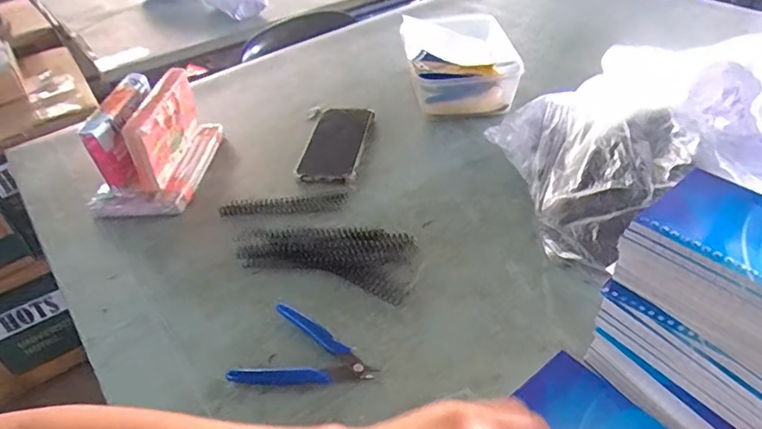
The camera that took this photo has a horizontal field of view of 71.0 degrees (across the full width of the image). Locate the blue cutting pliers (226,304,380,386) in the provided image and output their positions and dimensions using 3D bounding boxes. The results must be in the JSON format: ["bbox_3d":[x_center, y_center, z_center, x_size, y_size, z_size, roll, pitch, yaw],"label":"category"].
[{"bbox_3d":[-0.064,0.128,0.489,0.119,0.010,0.091,11,43,19],"label":"blue cutting pliers"}]

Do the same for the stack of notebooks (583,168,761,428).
[{"bbox_3d":[0.235,0.085,0.374,0.082,0.184,0.131,-29,46,-25],"label":"stack of notebooks"}]

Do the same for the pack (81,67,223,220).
[{"bbox_3d":[-0.314,-0.094,0.731,0.132,0.127,0.198,-4,41,3],"label":"pack"}]

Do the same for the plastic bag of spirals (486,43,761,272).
[{"bbox_3d":[0.274,-0.078,0.596,0.238,0.133,0.289,-11,41,-6],"label":"plastic bag of spirals"}]

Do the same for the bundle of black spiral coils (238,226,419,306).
[{"bbox_3d":[-0.061,0.041,0.586,0.190,0.012,0.090,7,42,14],"label":"bundle of black spiral coils"}]

